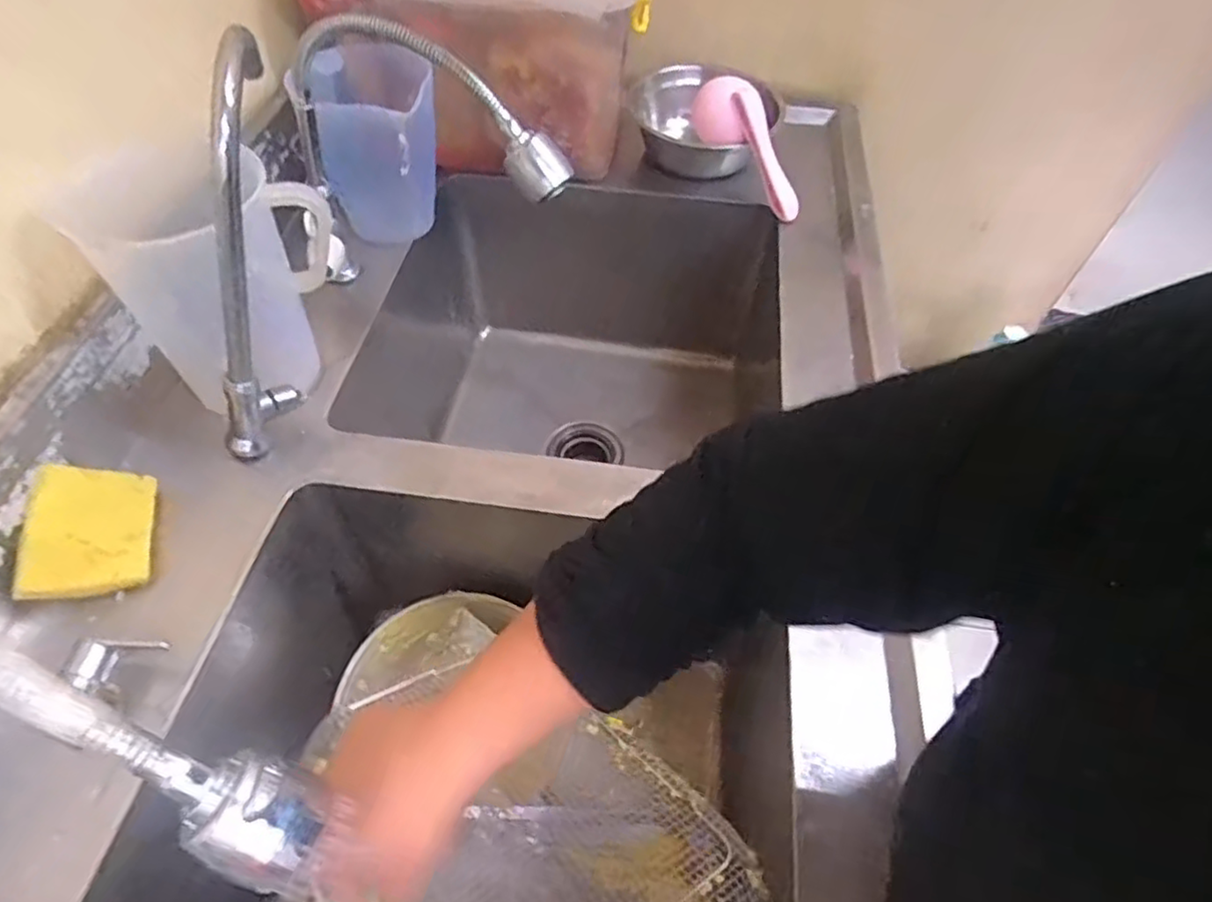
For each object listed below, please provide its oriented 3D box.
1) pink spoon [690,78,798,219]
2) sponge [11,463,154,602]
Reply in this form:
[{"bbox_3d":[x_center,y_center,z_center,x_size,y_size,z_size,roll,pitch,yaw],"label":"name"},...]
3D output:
[{"bbox_3d":[0.189,-0.392,0.853,0.050,0.087,0.207,-33,86,-24],"label":"pink spoon"},{"bbox_3d":[-0.413,0.064,0.534,0.082,0.017,0.104,12,62,-42],"label":"sponge"}]

